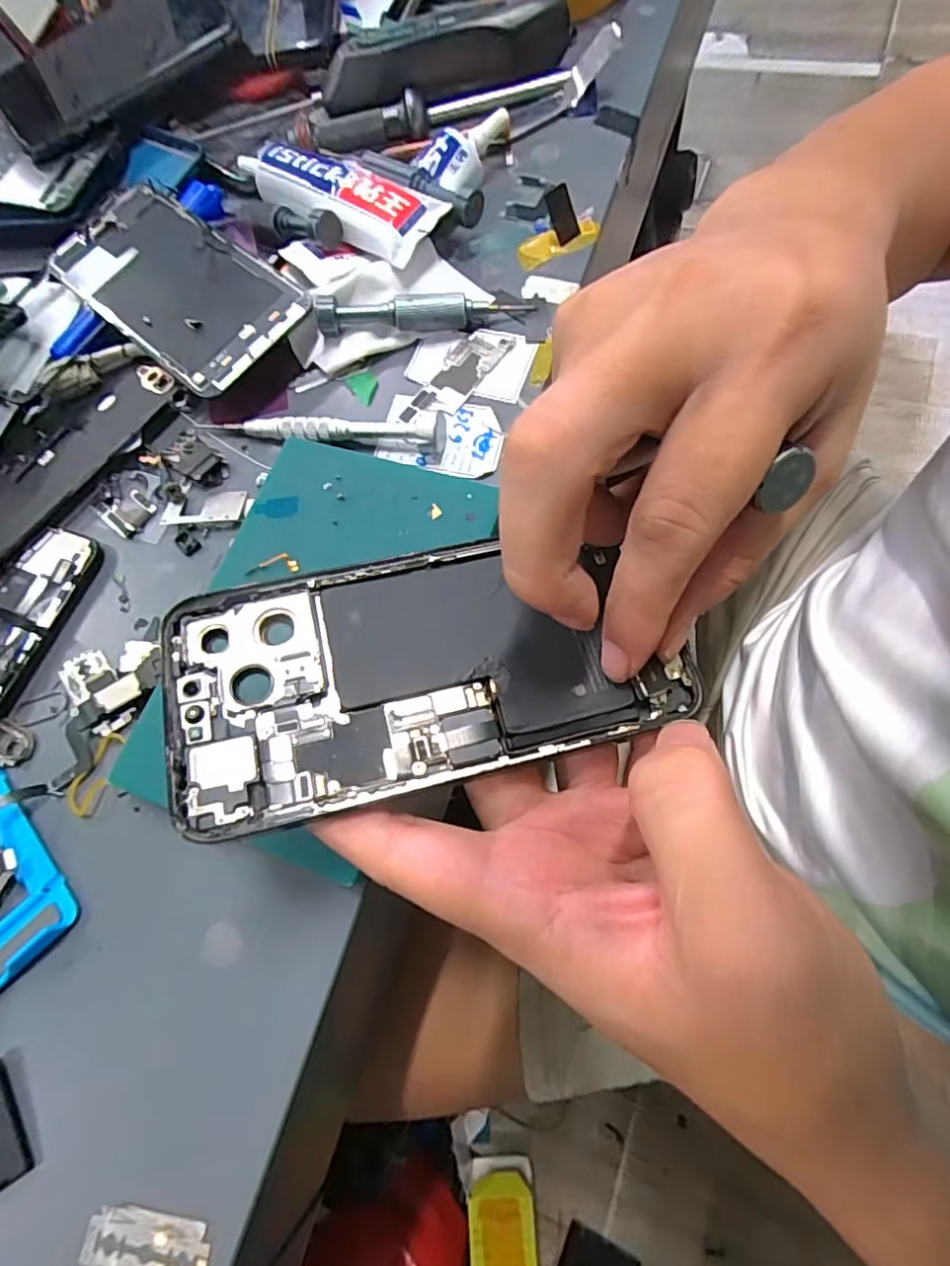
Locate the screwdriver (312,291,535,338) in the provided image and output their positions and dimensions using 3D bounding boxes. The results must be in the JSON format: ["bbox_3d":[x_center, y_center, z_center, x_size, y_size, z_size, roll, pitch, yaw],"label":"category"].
[{"bbox_3d":[-0.026,-0.160,0.294,0.106,0.016,0.013,-5,69,6],"label":"screwdriver"}]

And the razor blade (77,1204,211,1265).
[{"bbox_3d":[-0.105,0.198,0.188,0.043,0.004,0.021,3,66,10],"label":"razor blade"}]

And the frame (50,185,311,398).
[{"bbox_3d":[-0.160,-0.184,0.308,0.156,0.004,0.071,41,83,18],"label":"frame"}]

